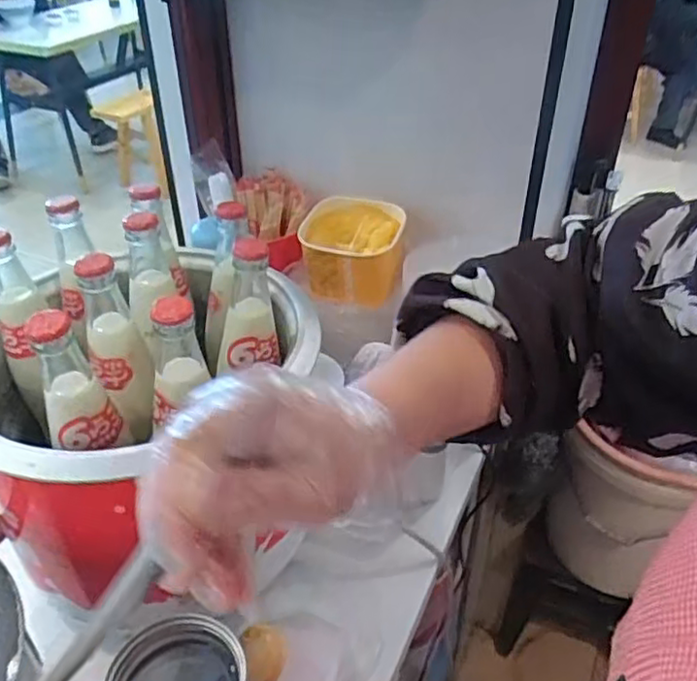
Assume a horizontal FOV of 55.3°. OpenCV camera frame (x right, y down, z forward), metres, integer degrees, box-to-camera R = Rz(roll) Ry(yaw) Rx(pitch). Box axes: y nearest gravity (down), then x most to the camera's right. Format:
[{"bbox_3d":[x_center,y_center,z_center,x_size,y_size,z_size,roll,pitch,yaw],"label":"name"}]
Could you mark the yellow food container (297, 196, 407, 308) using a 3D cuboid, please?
[{"bbox_3d":[0.005,-0.106,0.807,0.124,0.095,0.093,2,36,3],"label":"yellow food container"}]

